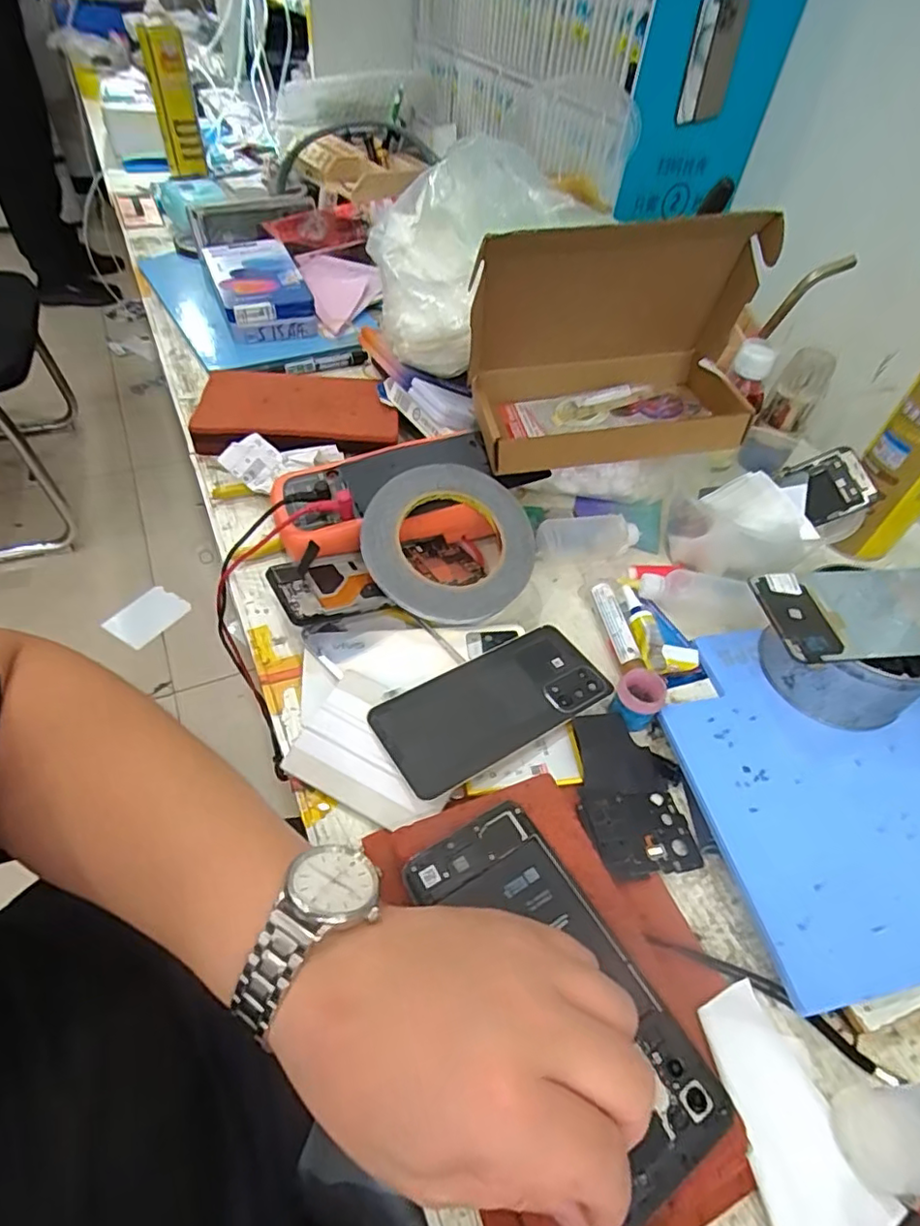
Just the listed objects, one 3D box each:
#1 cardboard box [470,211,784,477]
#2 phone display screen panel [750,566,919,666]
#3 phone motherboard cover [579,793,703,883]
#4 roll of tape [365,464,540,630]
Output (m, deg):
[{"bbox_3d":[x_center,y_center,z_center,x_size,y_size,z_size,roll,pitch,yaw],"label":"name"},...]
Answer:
[{"bbox_3d":[0.116,-0.201,0.451,0.210,0.151,0.121,0,49,-7],"label":"cardboard box"},{"bbox_3d":[0.266,-0.001,0.373,0.155,0.007,0.069,-2,51,-9],"label":"phone display screen panel"},{"bbox_3d":[0.106,0.130,0.351,0.064,0.004,0.048,-1,48,-19],"label":"phone motherboard cover"},{"bbox_3d":[-0.006,-0.053,0.437,0.128,0.020,0.127,4,65,-9],"label":"roll of tape"}]

